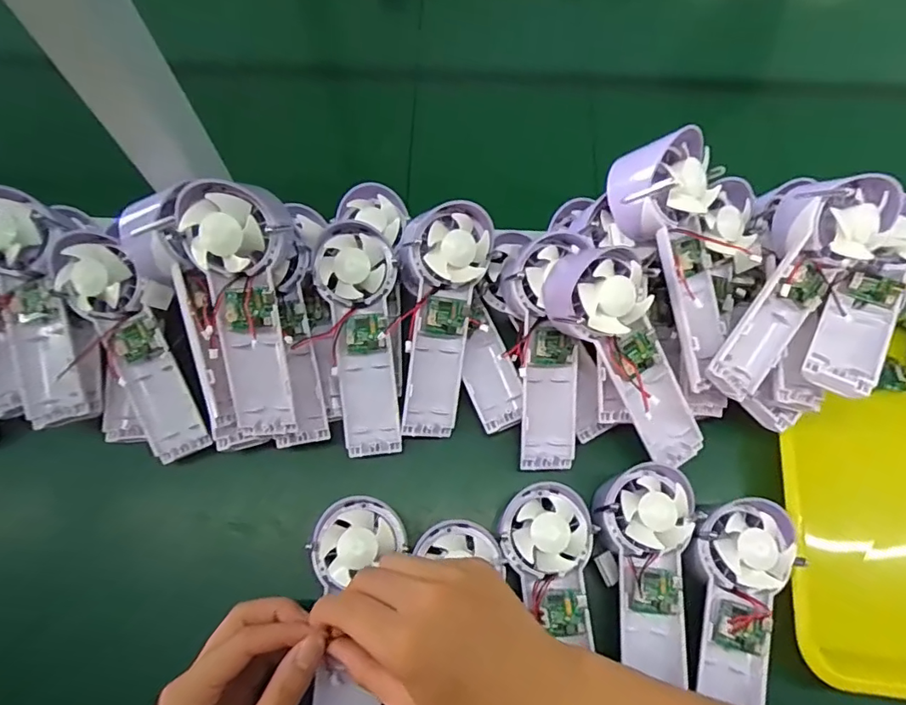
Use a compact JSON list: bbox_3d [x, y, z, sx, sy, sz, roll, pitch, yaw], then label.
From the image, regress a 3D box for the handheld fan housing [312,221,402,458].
[{"bbox_3d":[-0.069,-0.010,0.403,0.056,0.031,0.173,-5,98,-2],"label":"handheld fan housing"}]

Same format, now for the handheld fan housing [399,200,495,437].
[{"bbox_3d":[-0.013,-0.025,0.407,0.070,0.054,0.177,8,101,3],"label":"handheld fan housing"}]

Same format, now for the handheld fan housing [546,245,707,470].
[{"bbox_3d":[0.126,0.006,0.374,0.060,0.056,0.172,-36,106,-13],"label":"handheld fan housing"}]

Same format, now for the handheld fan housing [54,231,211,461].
[{"bbox_3d":[-0.222,-0.001,0.369,0.060,0.032,0.160,-19,105,-8],"label":"handheld fan housing"}]

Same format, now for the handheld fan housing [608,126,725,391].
[{"bbox_3d":[0.164,-0.063,0.371,0.070,0.039,0.172,-21,102,-8],"label":"handheld fan housing"}]

